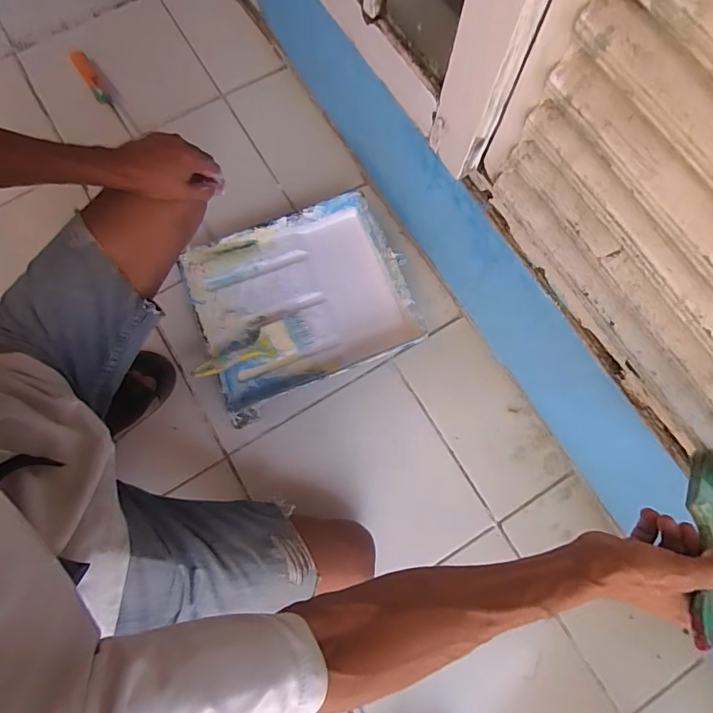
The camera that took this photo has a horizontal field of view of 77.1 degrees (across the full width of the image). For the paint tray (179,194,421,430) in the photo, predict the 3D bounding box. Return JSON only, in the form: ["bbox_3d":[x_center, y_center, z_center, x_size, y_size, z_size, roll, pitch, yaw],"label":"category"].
[{"bbox_3d":[-0.094,-0.093,0.764,0.347,0.056,0.299,-20,78,-5],"label":"paint tray"}]

